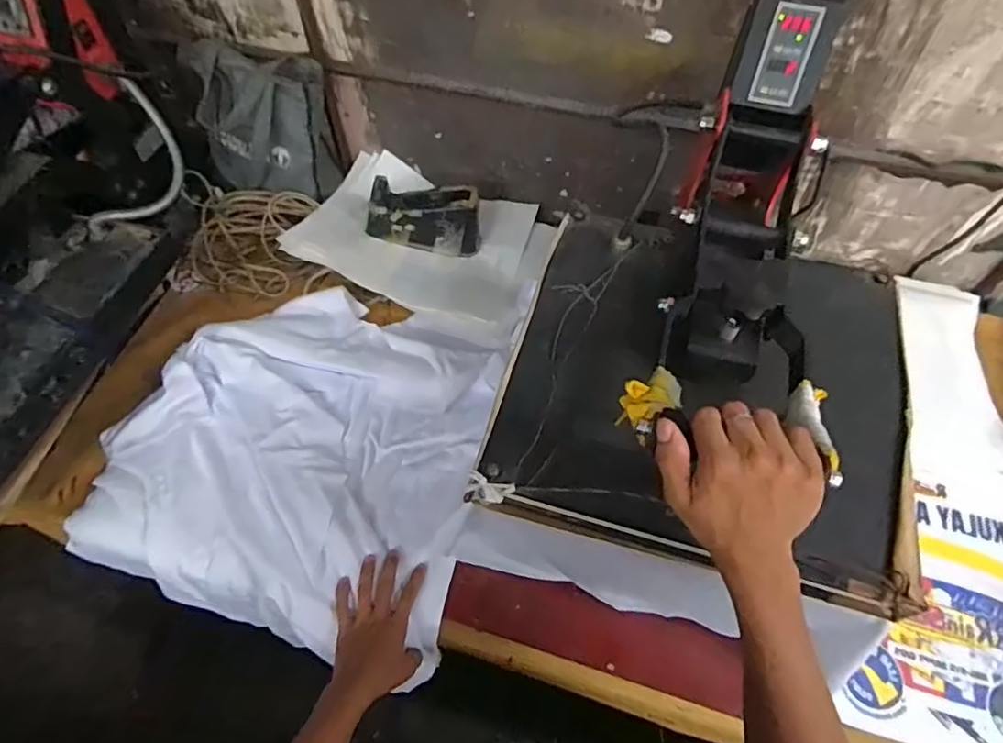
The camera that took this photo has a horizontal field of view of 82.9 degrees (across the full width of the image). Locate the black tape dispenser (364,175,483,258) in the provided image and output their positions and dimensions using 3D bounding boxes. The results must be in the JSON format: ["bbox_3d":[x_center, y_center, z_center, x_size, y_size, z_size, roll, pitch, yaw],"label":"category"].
[{"bbox_3d":[-0.144,-0.285,1.049,0.204,0.100,0.088,7,58,4],"label":"black tape dispenser"}]

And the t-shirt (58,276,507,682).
[{"bbox_3d":[-0.278,0.100,0.842,0.525,0.089,0.492,16,59,9],"label":"t-shirt"}]

